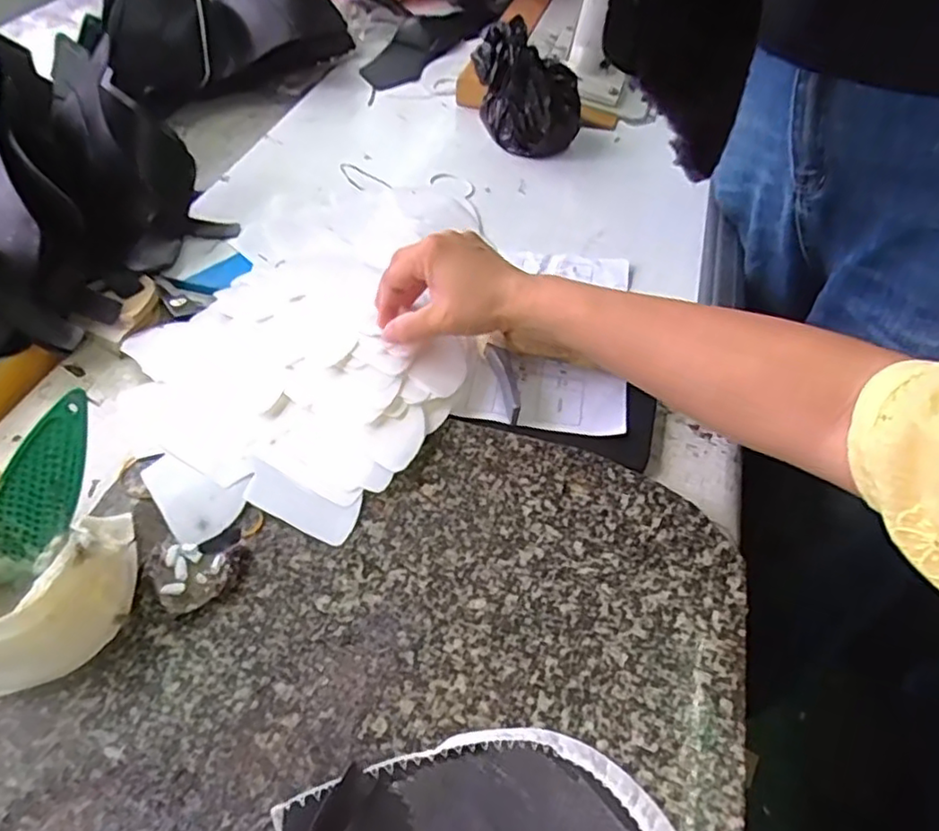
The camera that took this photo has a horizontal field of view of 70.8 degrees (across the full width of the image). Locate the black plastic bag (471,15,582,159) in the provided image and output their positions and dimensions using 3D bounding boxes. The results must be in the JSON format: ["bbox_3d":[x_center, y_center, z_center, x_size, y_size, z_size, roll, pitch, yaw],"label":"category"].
[{"bbox_3d":[0.062,-0.353,0.712,0.119,0.100,0.080,16,50,12],"label":"black plastic bag"}]

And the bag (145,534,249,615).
[{"bbox_3d":[-0.156,0.088,0.367,0.050,0.015,0.043,8,49,5],"label":"bag"}]

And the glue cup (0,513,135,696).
[{"bbox_3d":[-0.225,0.093,0.328,0.108,0.062,0.072,-15,52,-15],"label":"glue cup"}]

